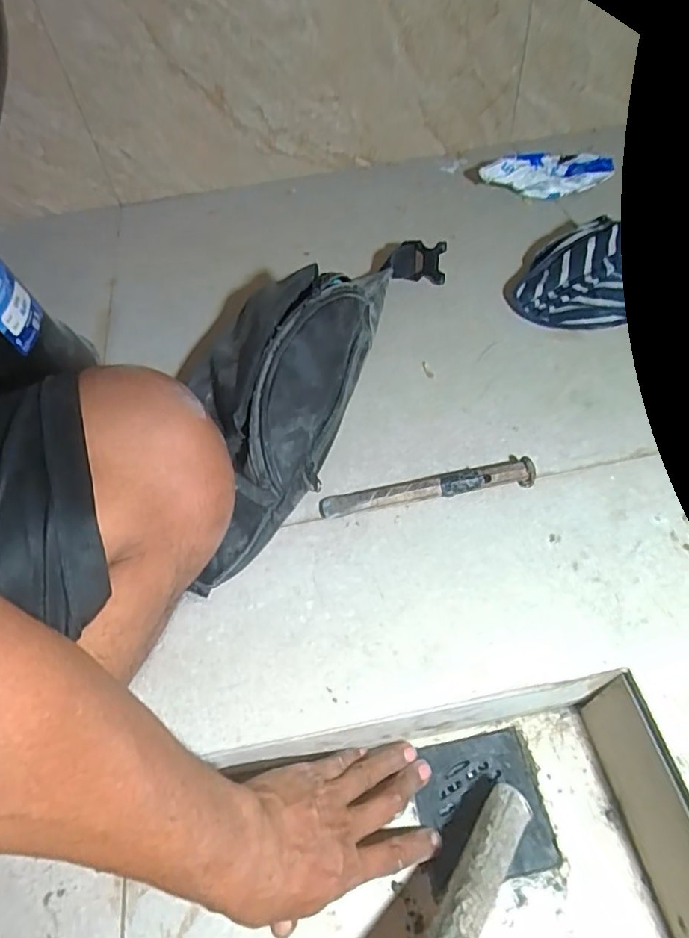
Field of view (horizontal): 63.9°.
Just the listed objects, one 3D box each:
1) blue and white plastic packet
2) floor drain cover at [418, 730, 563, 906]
[{"bbox_3d":[0.278,-0.401,0.759,0.176,0.054,0.034,-4,53,1],"label":"blue and white plastic packet"},{"bbox_3d":[0.110,0.278,0.456,0.101,0.007,0.100,-11,54,-4],"label":"floor drain cover"}]

